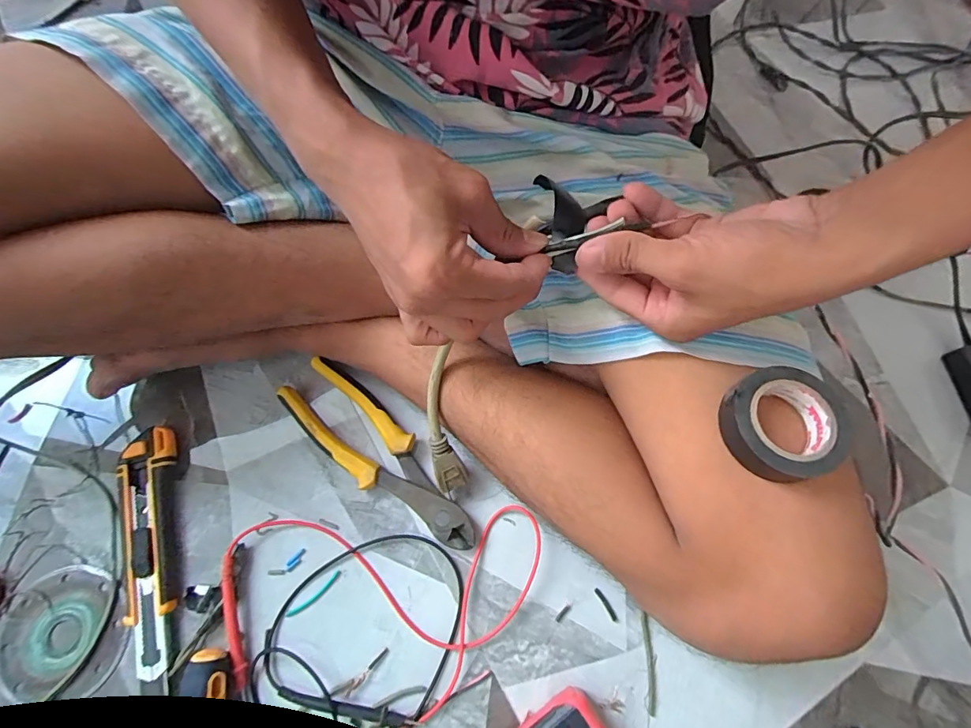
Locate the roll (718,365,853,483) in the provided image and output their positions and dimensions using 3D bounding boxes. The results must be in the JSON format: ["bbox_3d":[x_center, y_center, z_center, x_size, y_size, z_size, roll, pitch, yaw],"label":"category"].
[{"bbox_3d":[0.157,0.031,0.246,0.060,0.026,0.057,0,71,0],"label":"roll"}]

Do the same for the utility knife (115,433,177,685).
[{"bbox_3d":[-0.255,0.138,0.348,0.038,0.019,0.173,-11,72,-4],"label":"utility knife"}]

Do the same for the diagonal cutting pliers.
[{"bbox_3d":[-0.086,0.075,0.374,0.192,0.020,0.054,42,76,12],"label":"diagonal cutting pliers"}]

